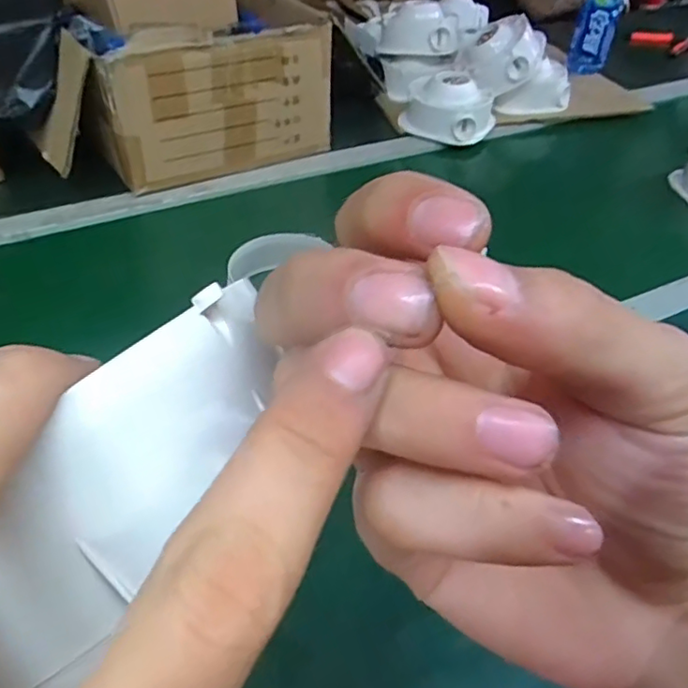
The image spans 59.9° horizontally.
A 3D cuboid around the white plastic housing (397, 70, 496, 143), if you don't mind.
[{"bbox_3d":[0.162,-0.372,0.927,0.144,0.070,0.117,8,43,7],"label":"white plastic housing"}]

